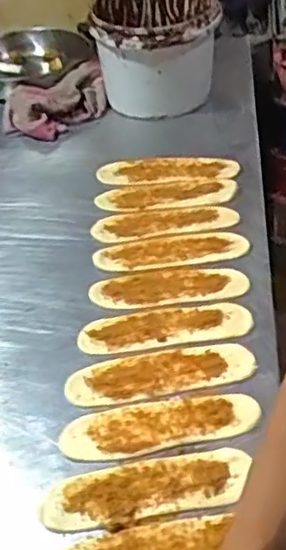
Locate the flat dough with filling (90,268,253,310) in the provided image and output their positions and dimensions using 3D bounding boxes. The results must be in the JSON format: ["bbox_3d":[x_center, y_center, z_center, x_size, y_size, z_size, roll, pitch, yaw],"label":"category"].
[{"bbox_3d":[0.033,0.016,0.851,0.197,0.005,0.066,-7,43,0],"label":"flat dough with filling"}]

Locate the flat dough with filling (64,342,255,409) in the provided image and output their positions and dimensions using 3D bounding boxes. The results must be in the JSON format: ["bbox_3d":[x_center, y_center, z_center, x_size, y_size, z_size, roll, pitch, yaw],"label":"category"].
[{"bbox_3d":[0.020,0.110,0.748,0.208,0.005,0.066,-10,44,-4],"label":"flat dough with filling"}]

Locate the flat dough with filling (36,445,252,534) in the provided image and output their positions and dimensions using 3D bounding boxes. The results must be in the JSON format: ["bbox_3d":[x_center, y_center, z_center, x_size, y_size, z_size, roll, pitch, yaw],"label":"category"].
[{"bbox_3d":[0.004,0.207,0.648,0.202,0.004,0.061,-9,43,-3],"label":"flat dough with filling"}]

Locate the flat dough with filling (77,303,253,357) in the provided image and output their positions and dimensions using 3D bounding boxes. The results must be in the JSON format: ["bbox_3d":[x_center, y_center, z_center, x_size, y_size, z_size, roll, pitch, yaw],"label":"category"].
[{"bbox_3d":[0.027,0.062,0.798,0.203,0.009,0.058,-9,43,-2],"label":"flat dough with filling"}]

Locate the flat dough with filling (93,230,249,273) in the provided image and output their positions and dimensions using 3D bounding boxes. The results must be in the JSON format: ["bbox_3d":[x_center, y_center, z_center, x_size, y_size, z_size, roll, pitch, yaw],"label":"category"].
[{"bbox_3d":[0.039,-0.035,0.906,0.205,0.006,0.071,-11,44,-4],"label":"flat dough with filling"}]

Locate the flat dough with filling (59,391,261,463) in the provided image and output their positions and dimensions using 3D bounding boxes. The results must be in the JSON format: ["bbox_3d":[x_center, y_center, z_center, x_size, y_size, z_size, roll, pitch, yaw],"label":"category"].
[{"bbox_3d":[0.018,0.157,0.698,0.206,0.004,0.061,-9,43,-3],"label":"flat dough with filling"}]

